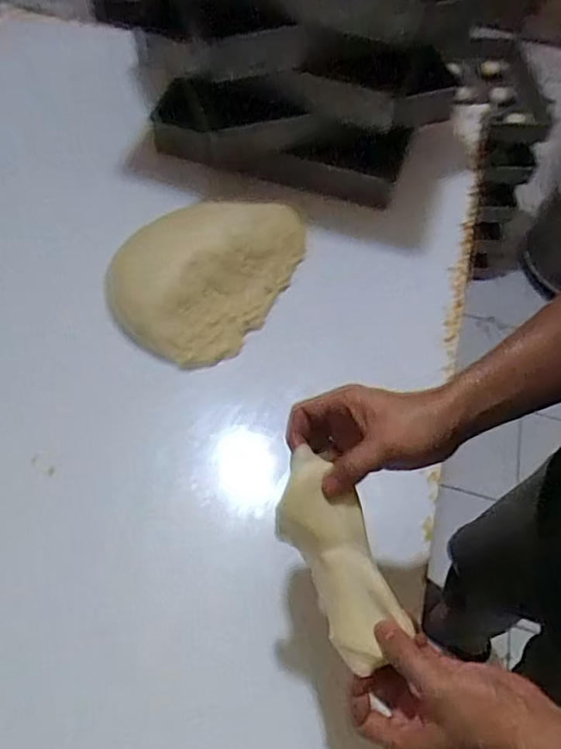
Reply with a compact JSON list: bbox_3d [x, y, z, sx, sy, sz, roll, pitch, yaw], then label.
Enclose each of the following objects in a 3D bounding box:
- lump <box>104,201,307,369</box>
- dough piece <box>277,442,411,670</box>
[{"bbox_3d":[-0.106,-0.152,0.778,0.208,0.066,0.287,26,60,12],"label":"lump"},{"bbox_3d":[0.042,0.141,0.446,0.066,0.011,0.164,-23,82,4],"label":"dough piece"}]

